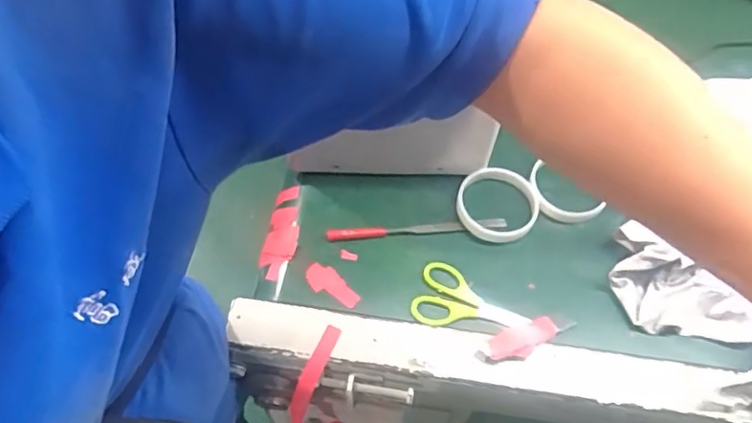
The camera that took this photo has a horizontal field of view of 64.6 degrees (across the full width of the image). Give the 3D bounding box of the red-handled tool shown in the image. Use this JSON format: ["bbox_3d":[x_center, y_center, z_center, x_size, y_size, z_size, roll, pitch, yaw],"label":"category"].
[{"bbox_3d":[0.042,0.019,0.606,0.181,0.004,0.014,-3,62,-5],"label":"red-handled tool"}]

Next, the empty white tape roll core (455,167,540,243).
[{"bbox_3d":[0.128,-0.008,0.627,0.082,0.012,0.086,1,62,-2],"label":"empty white tape roll core"}]

